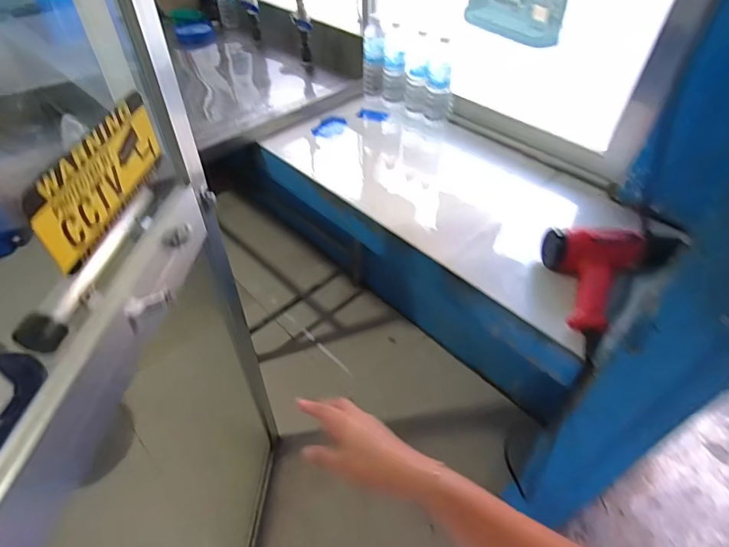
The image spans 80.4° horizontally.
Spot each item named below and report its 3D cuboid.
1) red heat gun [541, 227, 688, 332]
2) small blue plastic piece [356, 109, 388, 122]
[{"bbox_3d":[0.400,0.004,0.679,0.185,0.066,0.180,-1,47,-2],"label":"red heat gun"},{"bbox_3d":[0.023,-0.439,1.198,0.086,0.025,0.017,14,48,12],"label":"small blue plastic piece"}]

